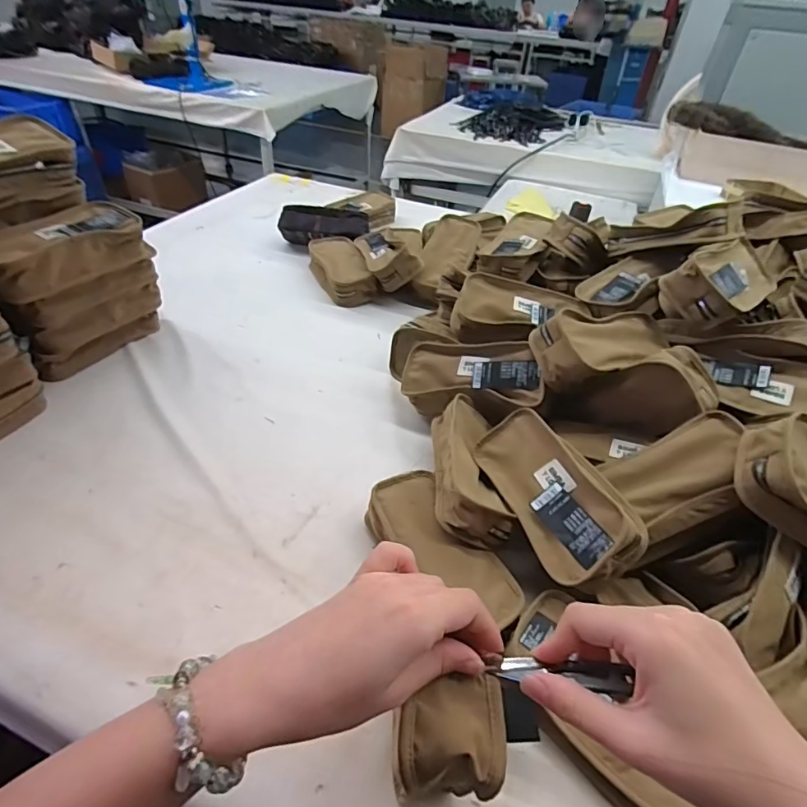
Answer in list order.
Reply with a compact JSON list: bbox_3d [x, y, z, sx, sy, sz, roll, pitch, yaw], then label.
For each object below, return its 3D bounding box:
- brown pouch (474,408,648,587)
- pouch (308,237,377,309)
[{"bbox_3d":[0.150,0.086,0.483,0.096,0.050,0.193,-38,41,12],"label":"brown pouch"},{"bbox_3d":[-0.124,-0.261,0.925,0.087,0.056,0.185,-14,45,-19],"label":"pouch"}]

